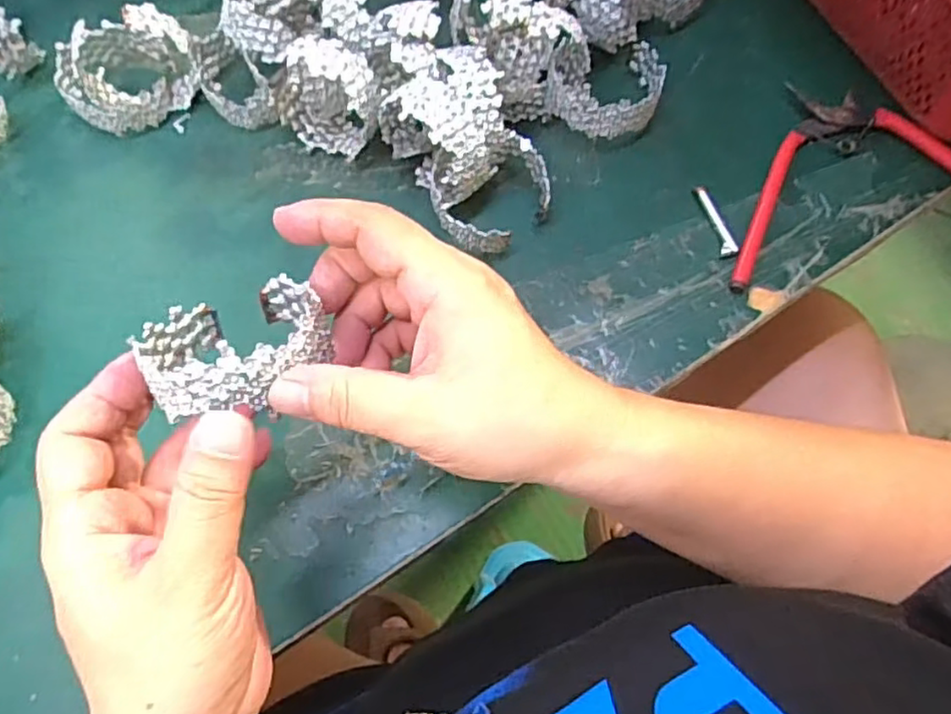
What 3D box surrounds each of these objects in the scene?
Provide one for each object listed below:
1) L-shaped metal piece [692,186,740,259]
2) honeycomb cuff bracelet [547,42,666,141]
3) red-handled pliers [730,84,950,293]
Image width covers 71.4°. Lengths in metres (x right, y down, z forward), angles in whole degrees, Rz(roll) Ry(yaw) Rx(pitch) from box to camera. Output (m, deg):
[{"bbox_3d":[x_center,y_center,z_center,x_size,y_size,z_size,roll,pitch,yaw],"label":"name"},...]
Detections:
[{"bbox_3d":[0.128,-0.073,0.352,0.009,0.006,0.044,-15,72,-3],"label":"L-shaped metal piece"},{"bbox_3d":[0.075,-0.144,0.363,0.067,0.036,0.045,-25,73,-7],"label":"honeycomb cuff bracelet"},{"bbox_3d":[0.205,-0.098,0.354,0.165,0.014,0.101,-11,71,-2],"label":"red-handled pliers"}]

